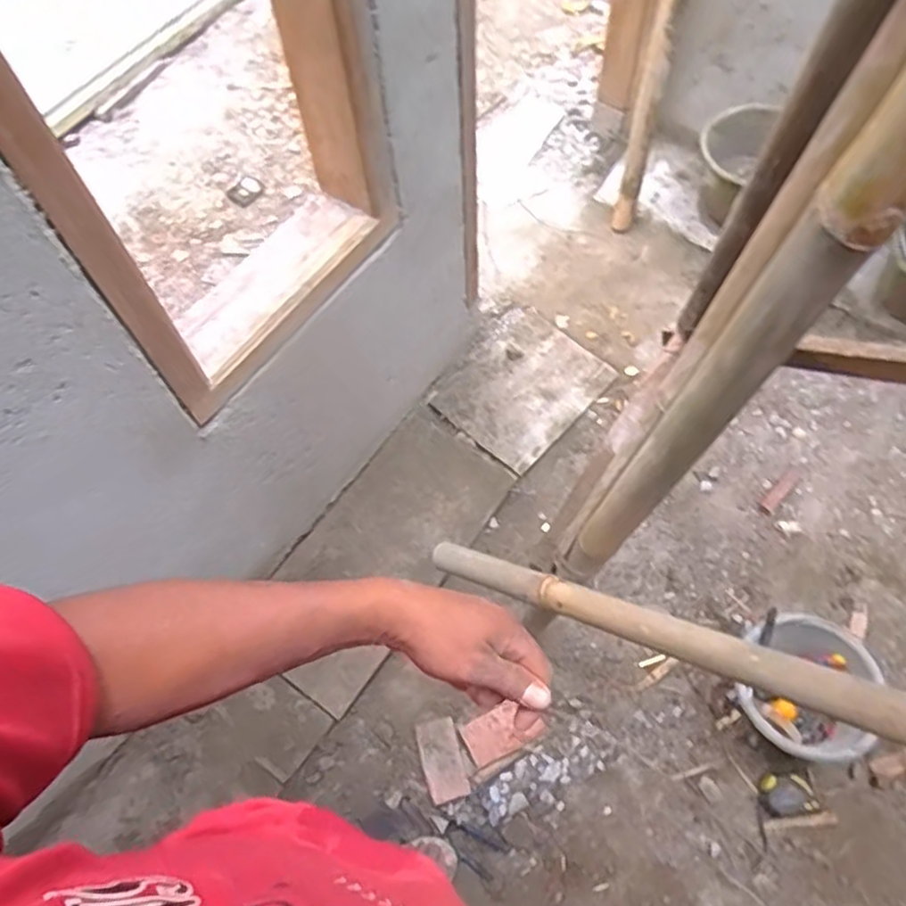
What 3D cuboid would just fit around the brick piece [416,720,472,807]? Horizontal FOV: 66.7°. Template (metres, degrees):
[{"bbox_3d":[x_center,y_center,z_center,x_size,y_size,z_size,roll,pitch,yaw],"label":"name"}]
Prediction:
[{"bbox_3d":[-0.020,0.597,1.336,0.075,0.022,0.144,-16,63,-6],"label":"brick piece"}]

